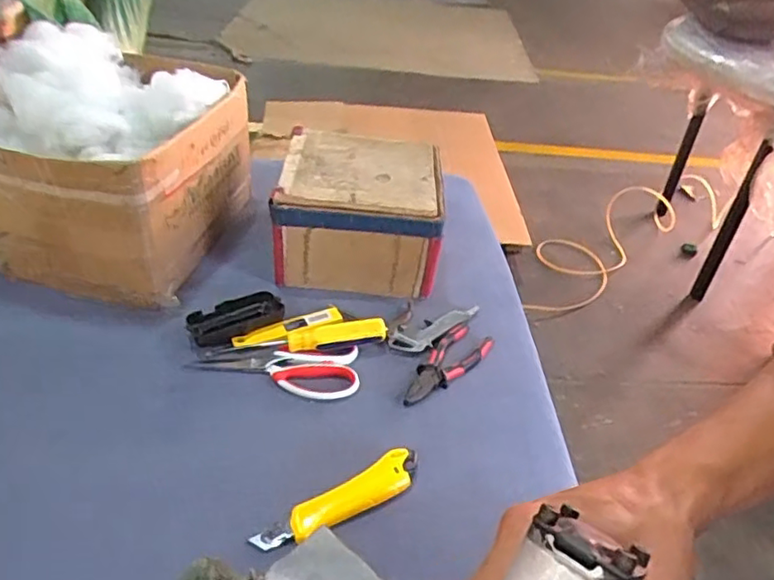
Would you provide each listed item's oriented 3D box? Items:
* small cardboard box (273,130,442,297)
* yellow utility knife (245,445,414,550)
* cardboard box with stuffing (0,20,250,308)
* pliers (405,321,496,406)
[{"bbox_3d":[-0.036,-0.109,0.838,0.206,0.130,0.219,5,37,-2],"label":"small cardboard box"},{"bbox_3d":[-0.040,0.187,0.552,0.165,0.014,0.037,-17,43,-28],"label":"yellow utility knife"},{"bbox_3d":[-0.336,-0.162,0.767,0.235,0.240,0.286,12,38,7],"label":"cardboard box with stuffing"},{"bbox_3d":[0.067,0.085,0.705,0.055,0.009,0.154,29,43,26],"label":"pliers"}]

